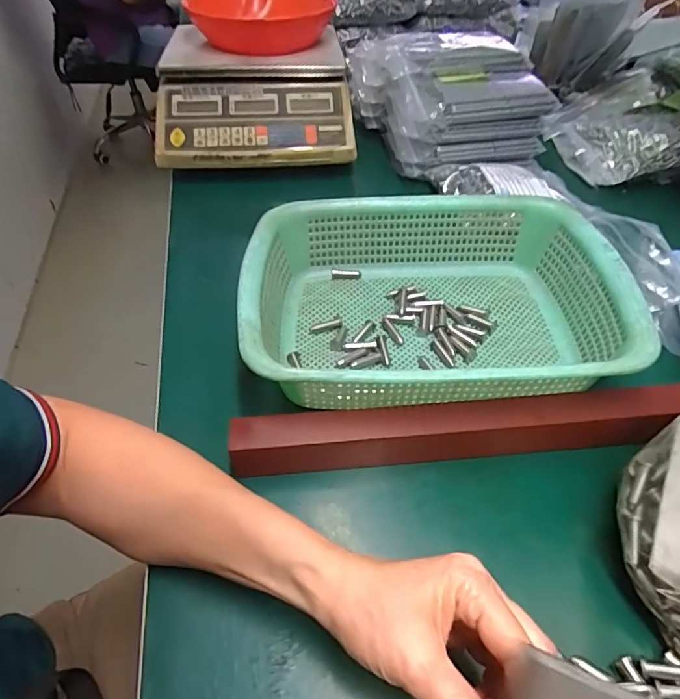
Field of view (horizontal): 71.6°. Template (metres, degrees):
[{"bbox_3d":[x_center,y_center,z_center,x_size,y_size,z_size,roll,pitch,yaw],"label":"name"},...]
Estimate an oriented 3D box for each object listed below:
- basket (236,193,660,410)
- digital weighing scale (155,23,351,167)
[{"bbox_3d":[0.072,-0.038,0.409,0.298,0.085,0.221,0,46,-1],"label":"basket"},{"bbox_3d":[-0.125,-0.376,0.690,0.262,0.099,0.255,-7,48,-4],"label":"digital weighing scale"}]

